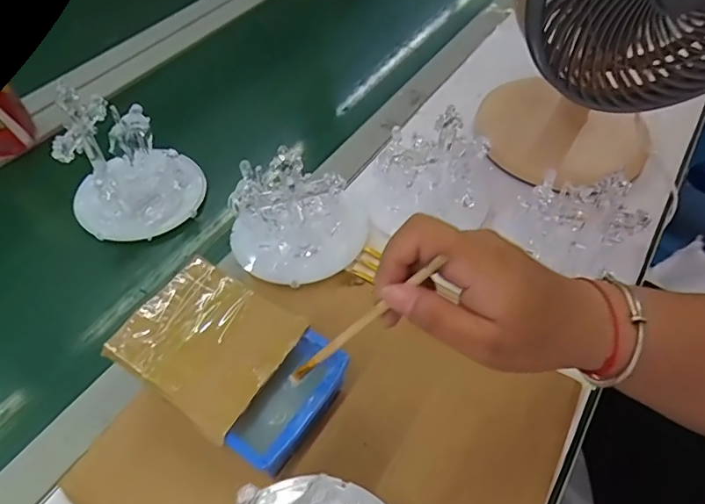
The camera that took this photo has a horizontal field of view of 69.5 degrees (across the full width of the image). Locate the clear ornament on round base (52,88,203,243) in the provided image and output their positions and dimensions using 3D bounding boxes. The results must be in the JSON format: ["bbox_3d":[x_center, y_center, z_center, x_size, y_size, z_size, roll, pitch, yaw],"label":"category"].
[{"bbox_3d":[-0.224,-0.084,0.507,0.114,0.115,0.102,-6,52,-5],"label":"clear ornament on round base"}]

